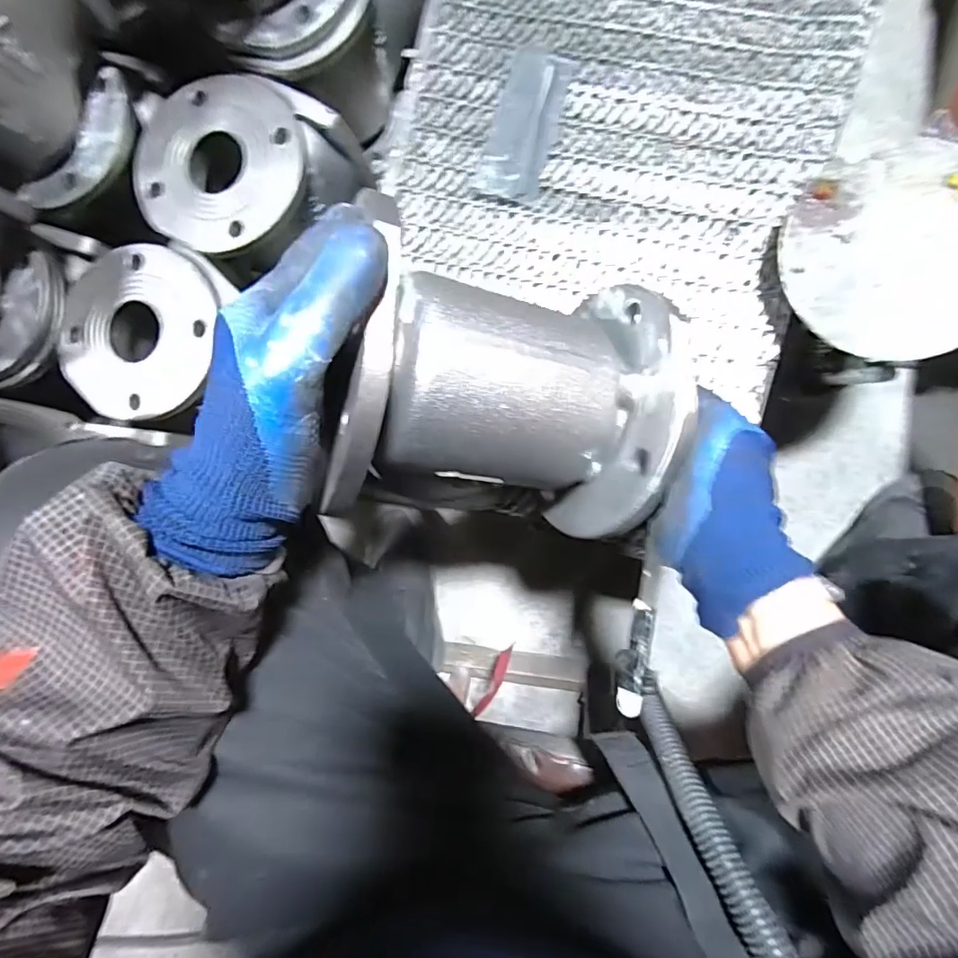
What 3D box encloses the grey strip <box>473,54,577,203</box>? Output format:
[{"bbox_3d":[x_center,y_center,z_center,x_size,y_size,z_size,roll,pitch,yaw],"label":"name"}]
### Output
[{"bbox_3d":[0.040,-0.323,0.465,0.060,0.021,0.128,18,92,8],"label":"grey strip"}]

